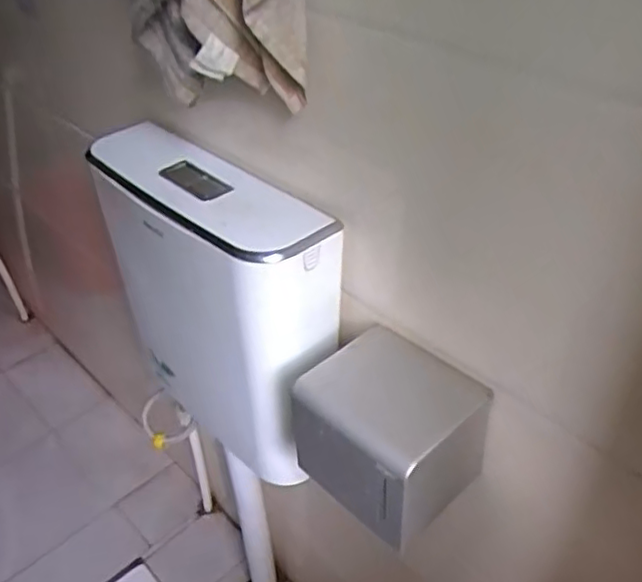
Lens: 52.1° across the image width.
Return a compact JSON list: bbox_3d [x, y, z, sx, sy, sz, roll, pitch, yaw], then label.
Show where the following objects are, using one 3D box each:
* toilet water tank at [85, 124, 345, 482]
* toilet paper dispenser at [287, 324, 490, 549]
[{"bbox_3d":[-0.125,0.022,0.816,0.106,0.362,0.333,-32,48,-33],"label":"toilet water tank"},{"bbox_3d":[0.068,0.142,0.657,0.153,0.138,0.117,29,47,32],"label":"toilet paper dispenser"}]

